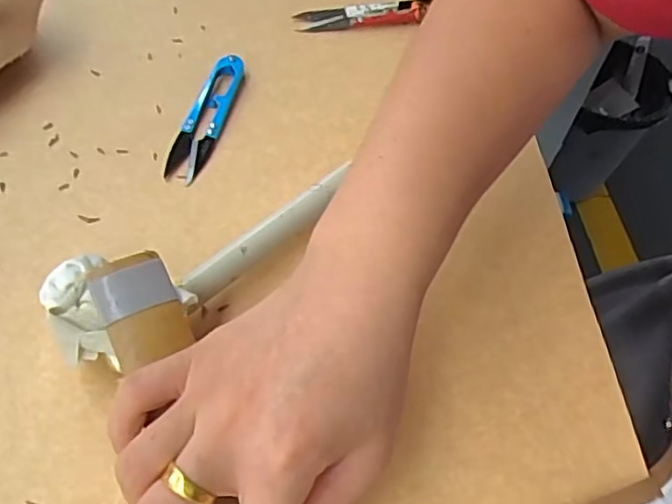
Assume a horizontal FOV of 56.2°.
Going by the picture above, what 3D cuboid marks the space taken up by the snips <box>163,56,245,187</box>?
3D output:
[{"bbox_3d":[-0.077,-0.082,0.374,0.023,0.011,0.099,13,54,4],"label":"snips"}]

